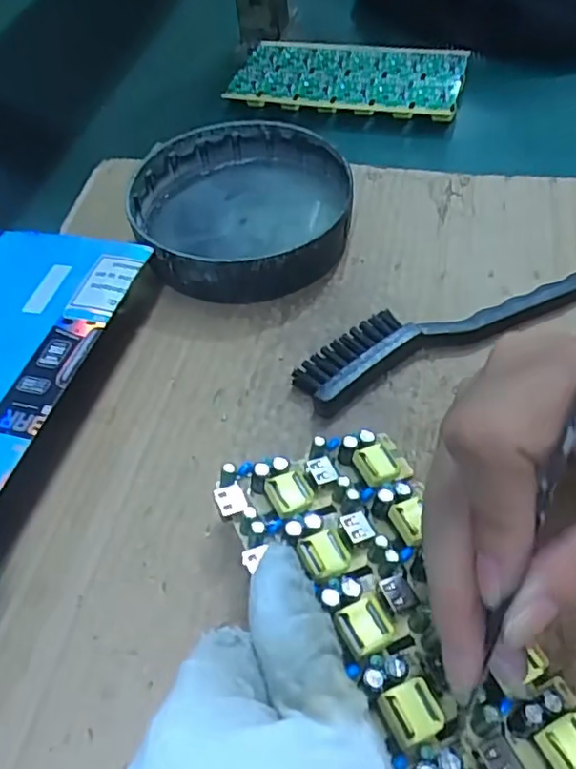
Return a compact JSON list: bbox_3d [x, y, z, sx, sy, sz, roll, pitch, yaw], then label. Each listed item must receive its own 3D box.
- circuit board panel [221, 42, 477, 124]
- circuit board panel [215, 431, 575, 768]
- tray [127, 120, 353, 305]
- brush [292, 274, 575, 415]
[{"bbox_3d":[0.047,-0.242,0.480,0.174,0.015,0.091,12,54,14],"label":"circuit board panel"},{"bbox_3d":[0.046,0.090,0.216,0.079,0.030,0.174,-24,53,-13],"label":"circuit board panel"},{"bbox_3d":[-0.028,-0.107,0.374,0.128,0.037,0.132,-3,52,3],"label":"tray"},{"bbox_3d":[0.082,-0.033,0.321,0.167,0.015,0.044,-24,54,-13],"label":"brush"}]

